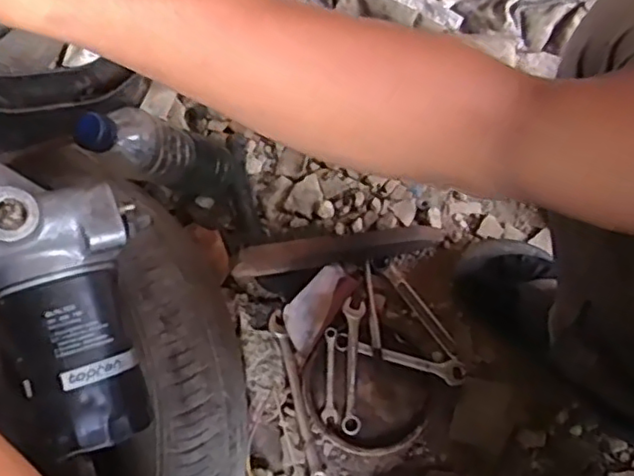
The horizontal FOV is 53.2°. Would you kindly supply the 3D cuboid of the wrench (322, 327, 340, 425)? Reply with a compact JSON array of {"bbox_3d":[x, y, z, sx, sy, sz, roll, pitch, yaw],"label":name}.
[{"bbox_3d":[0.014,0.147,0.682,0.017,0.010,0.099,-1,74,-1],"label":"wrench"}]

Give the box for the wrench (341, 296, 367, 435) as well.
[{"bbox_3d":[0.039,0.137,0.686,0.024,0.010,0.144,4,74,0],"label":"wrench"}]

